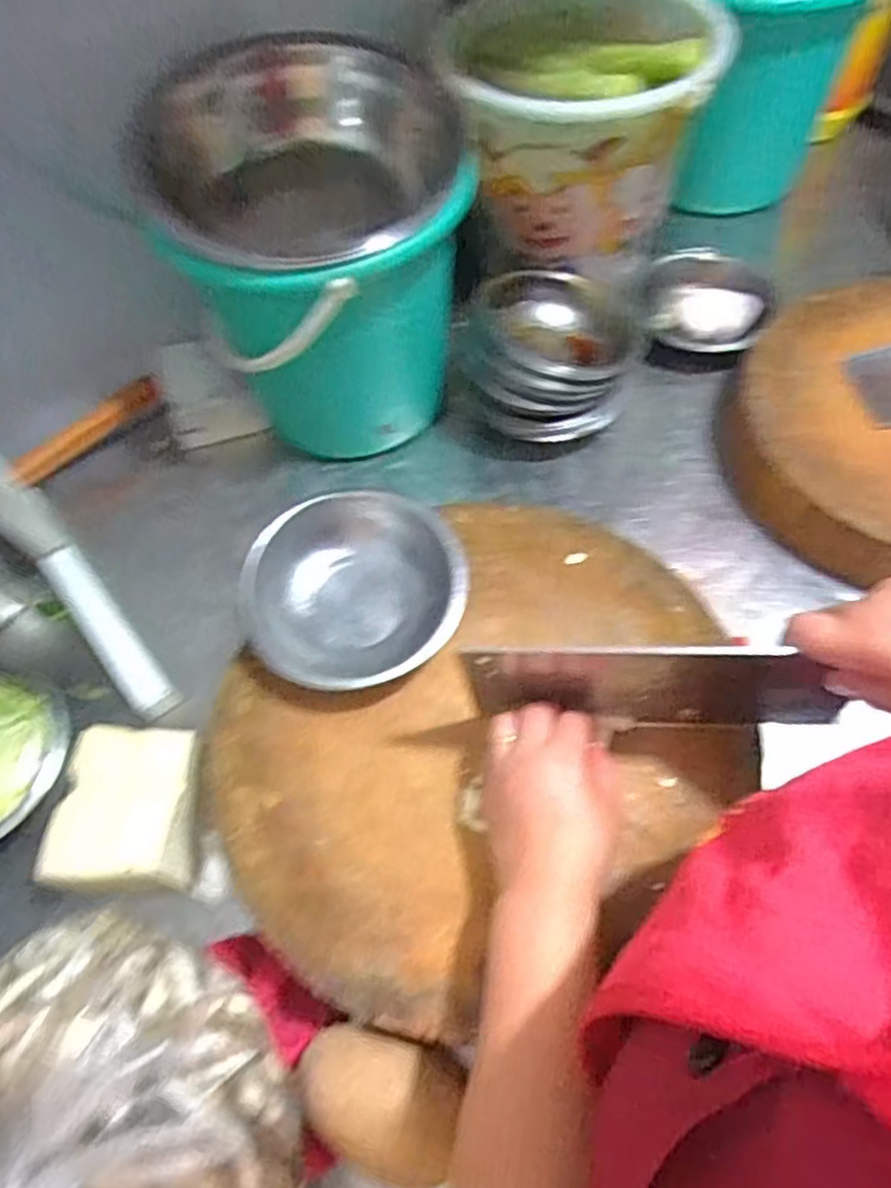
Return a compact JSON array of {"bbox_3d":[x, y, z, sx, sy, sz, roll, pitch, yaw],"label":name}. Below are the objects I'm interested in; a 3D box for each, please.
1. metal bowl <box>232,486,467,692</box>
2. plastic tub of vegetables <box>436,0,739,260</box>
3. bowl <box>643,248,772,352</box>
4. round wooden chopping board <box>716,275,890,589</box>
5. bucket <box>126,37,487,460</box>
[{"bbox_3d":[-0.067,0.000,0.550,0.162,0.061,0.150,-2,58,3],"label":"metal bowl"},{"bbox_3d":[0.148,-0.509,0.772,0.249,0.181,0.258,11,60,11],"label":"plastic tub of vegetables"},{"bbox_3d":[0.303,-0.334,0.838,0.135,0.045,0.164,6,59,9],"label":"bowl"},{"bbox_3d":[0.473,-0.167,0.706,0.354,0.088,0.371,-2,58,3],"label":"round wooden chopping board"},{"bbox_3d":[-0.116,-0.305,0.680,0.250,0.296,0.255,-1,58,4],"label":"bucket"}]

